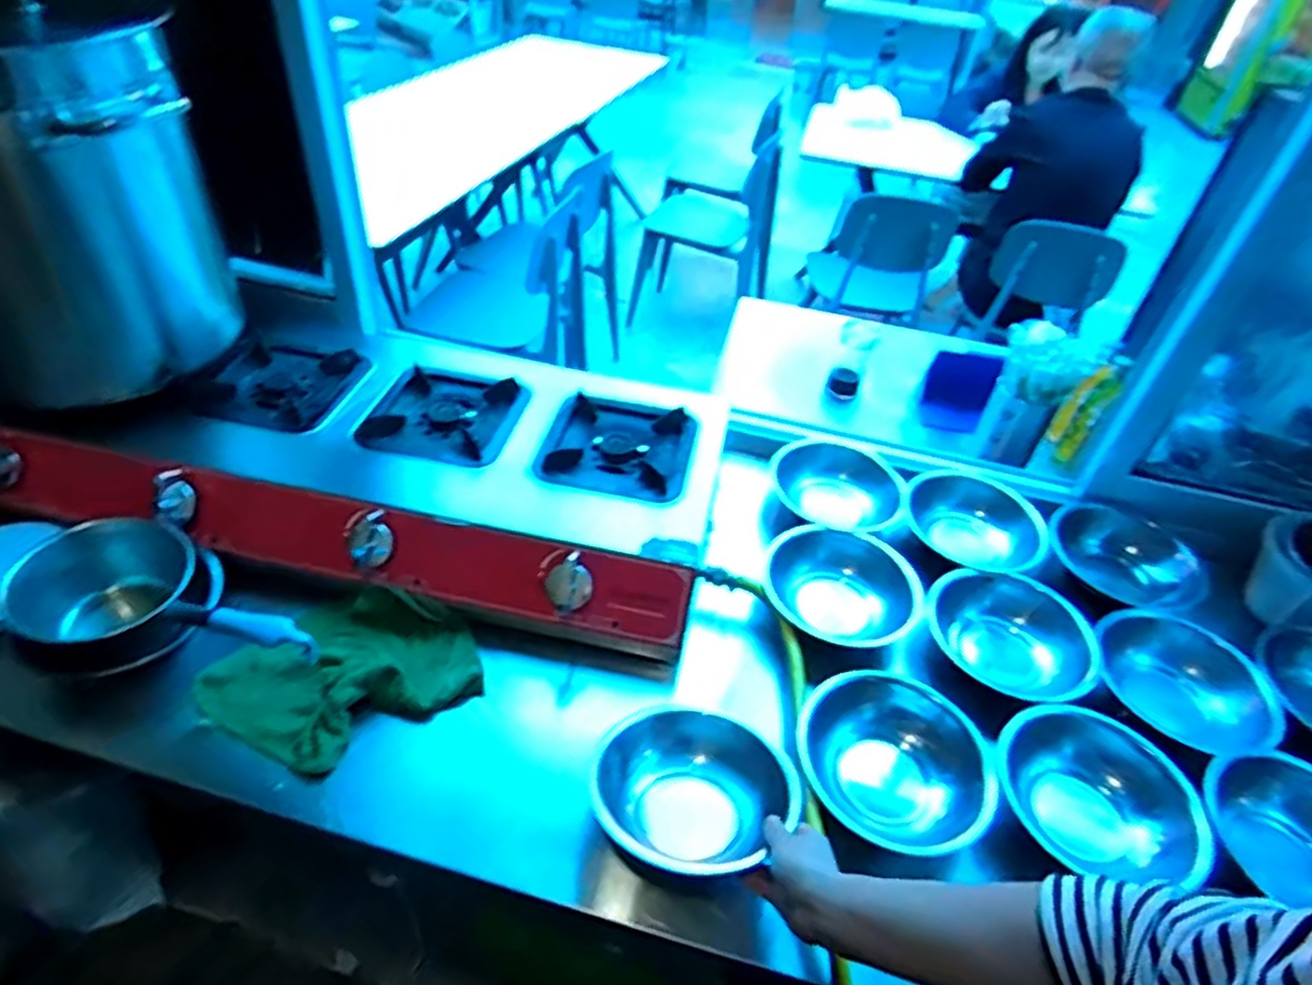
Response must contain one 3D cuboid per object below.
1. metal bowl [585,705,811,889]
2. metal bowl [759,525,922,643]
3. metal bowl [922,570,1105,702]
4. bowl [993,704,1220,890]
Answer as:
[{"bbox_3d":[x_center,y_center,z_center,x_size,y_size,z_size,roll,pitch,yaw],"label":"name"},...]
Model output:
[{"bbox_3d":[0.027,0.266,0.665,0.168,0.068,0.177,4,41,-4],"label":"metal bowl"},{"bbox_3d":[0.225,0.116,0.900,0.179,0.051,0.181,4,41,-4],"label":"metal bowl"},{"bbox_3d":[0.408,0.173,0.862,0.168,0.058,0.189,-30,54,-35],"label":"metal bowl"},{"bbox_3d":[0.429,0.301,0.726,0.185,0.061,0.169,11,41,4],"label":"bowl"}]

